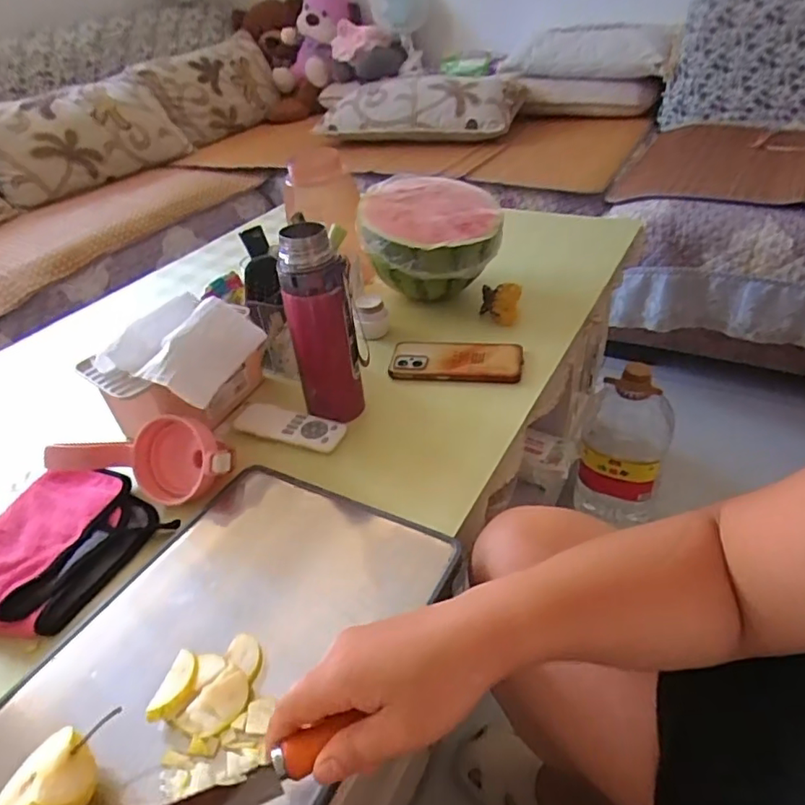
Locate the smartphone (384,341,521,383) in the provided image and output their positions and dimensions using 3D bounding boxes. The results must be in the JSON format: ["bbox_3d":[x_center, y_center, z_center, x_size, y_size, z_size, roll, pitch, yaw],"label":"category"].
[{"bbox_3d":[0.068,-0.056,0.713,0.162,0.016,0.080,2,36,13],"label":"smartphone"}]

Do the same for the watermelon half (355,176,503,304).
[{"bbox_3d":[0.044,-0.230,0.836,0.198,0.155,0.186,-3,37,4],"label":"watermelon half"}]

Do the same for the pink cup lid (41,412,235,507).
[{"bbox_3d":[-0.249,0.056,0.557,0.158,0.068,0.062,-3,37,4],"label":"pink cup lid"}]

